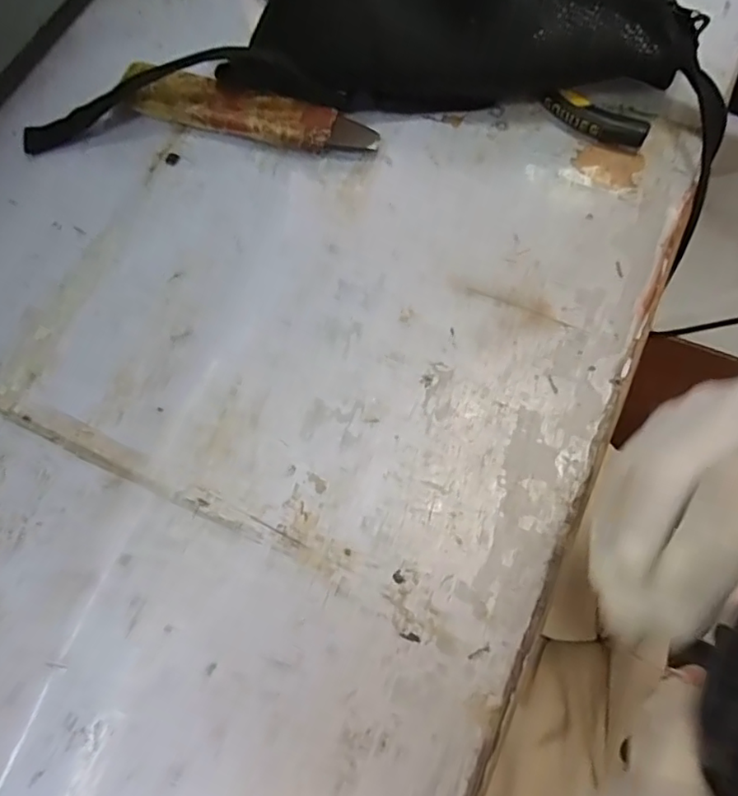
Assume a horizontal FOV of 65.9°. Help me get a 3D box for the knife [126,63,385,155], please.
[{"bbox_3d":[-0.085,-0.194,0.390,0.182,0.018,0.037,18,72,8],"label":"knife"}]

